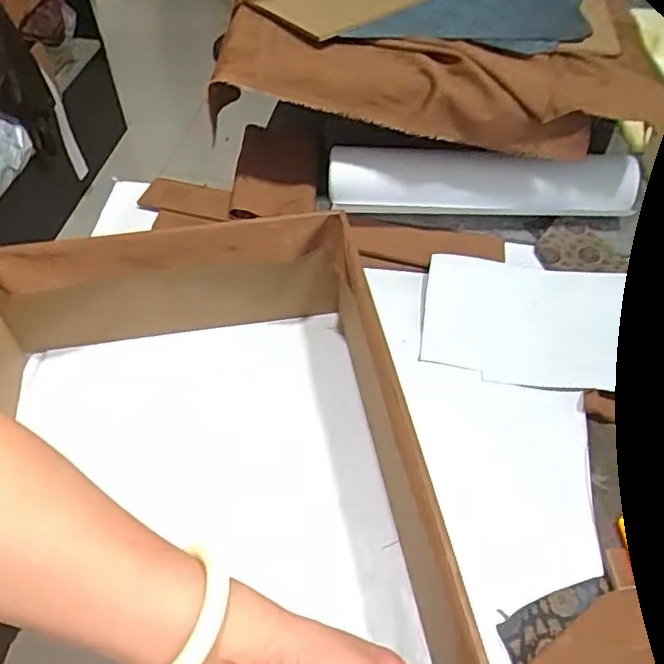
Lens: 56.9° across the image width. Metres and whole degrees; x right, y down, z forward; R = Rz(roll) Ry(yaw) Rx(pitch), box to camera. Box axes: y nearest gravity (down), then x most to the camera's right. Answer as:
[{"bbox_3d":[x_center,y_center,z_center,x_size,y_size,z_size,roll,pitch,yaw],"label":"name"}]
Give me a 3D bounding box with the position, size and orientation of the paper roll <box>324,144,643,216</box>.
[{"bbox_3d":[0.185,-0.176,0.763,0.381,0.078,0.059,4,52,3],"label":"paper roll"}]

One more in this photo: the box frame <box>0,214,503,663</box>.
[{"bbox_3d":[-0.122,0.113,0.473,0.347,0.156,0.458,-8,52,-8],"label":"box frame"}]

